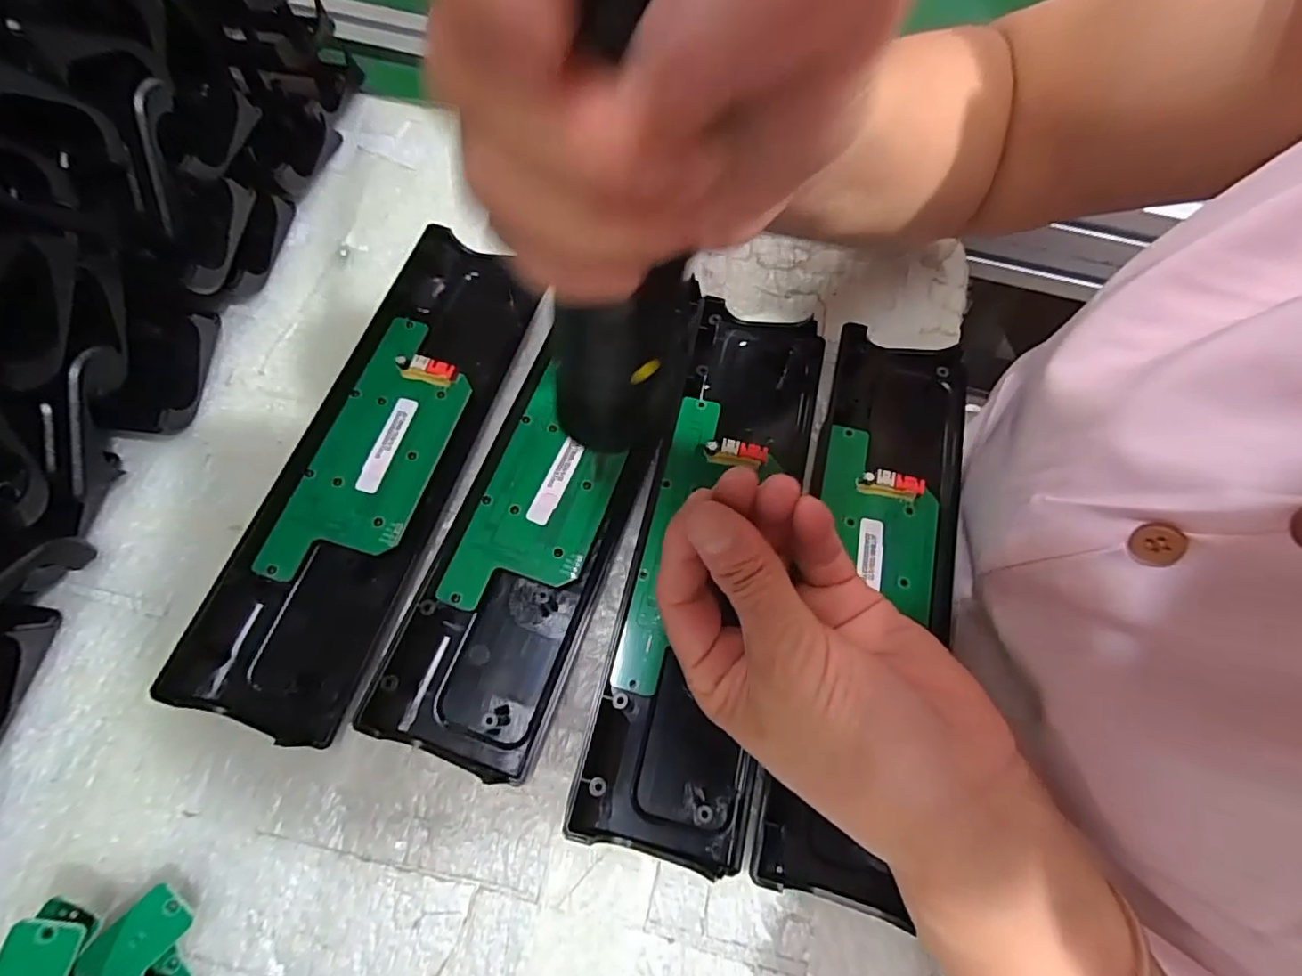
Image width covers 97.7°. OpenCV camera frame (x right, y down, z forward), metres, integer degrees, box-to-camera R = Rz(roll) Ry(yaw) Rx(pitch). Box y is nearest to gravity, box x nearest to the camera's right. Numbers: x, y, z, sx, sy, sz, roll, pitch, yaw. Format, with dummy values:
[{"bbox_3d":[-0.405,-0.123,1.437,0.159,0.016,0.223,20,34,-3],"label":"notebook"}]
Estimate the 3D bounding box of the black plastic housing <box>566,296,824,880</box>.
[{"bbox_3d":[0.029,0.025,0.255,0.065,0.017,0.243,14,70,4],"label":"black plastic housing"}]

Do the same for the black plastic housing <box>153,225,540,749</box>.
[{"bbox_3d":[-0.126,-0.014,0.262,0.071,0.020,0.234,18,71,5],"label":"black plastic housing"}]

